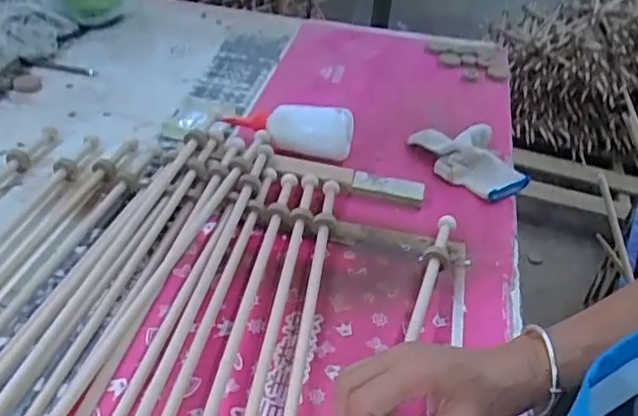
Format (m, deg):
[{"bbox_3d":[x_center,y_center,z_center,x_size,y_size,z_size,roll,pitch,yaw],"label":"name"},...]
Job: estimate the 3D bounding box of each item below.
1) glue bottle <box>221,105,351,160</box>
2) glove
[{"bbox_3d":[-0.038,-0.109,0.763,0.164,0.050,0.061,10,37,5],"label":"glue bottle"},{"bbox_3d":[0.186,-0.071,0.747,0.085,0.045,0.151,-19,45,-27],"label":"glove"}]

